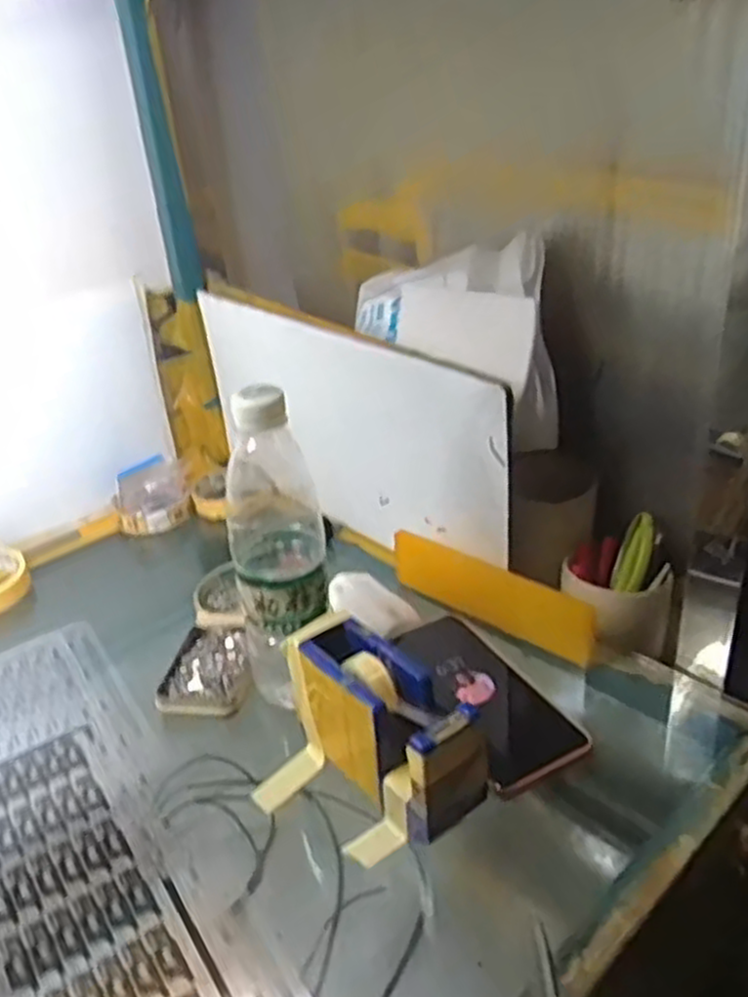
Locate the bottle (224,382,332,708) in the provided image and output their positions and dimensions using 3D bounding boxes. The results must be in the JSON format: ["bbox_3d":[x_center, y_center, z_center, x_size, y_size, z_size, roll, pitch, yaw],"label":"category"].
[{"bbox_3d":[-0.064,0.034,0.518,0.063,0.214,0.071,-6,28,0],"label":"bottle"}]

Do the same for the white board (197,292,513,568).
[{"bbox_3d":[-0.036,-0.065,0.712,0.013,0.184,0.404,-27,34,-33],"label":"white board"}]

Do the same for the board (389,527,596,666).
[{"bbox_3d":[0.089,0.074,0.613,0.184,0.057,0.010,22,26,39],"label":"board"}]

